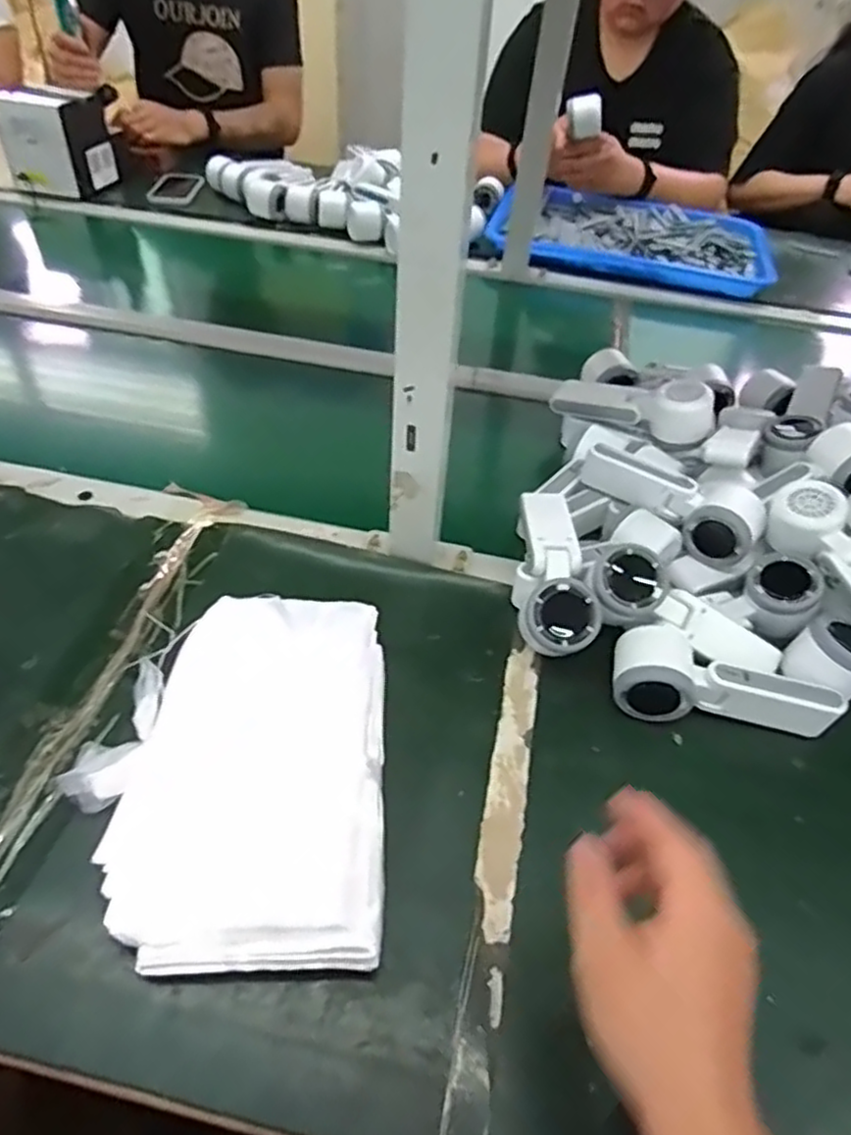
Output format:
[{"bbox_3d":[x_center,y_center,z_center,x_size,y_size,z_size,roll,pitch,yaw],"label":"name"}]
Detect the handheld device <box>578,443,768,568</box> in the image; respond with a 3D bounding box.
[{"bbox_3d":[0.233,-0.069,0.639,0.167,0.048,0.068,38,56,26],"label":"handheld device"}]

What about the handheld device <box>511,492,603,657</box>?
[{"bbox_3d":[0.101,0.009,0.579,0.060,0.067,0.163,1,46,-3],"label":"handheld device"}]

